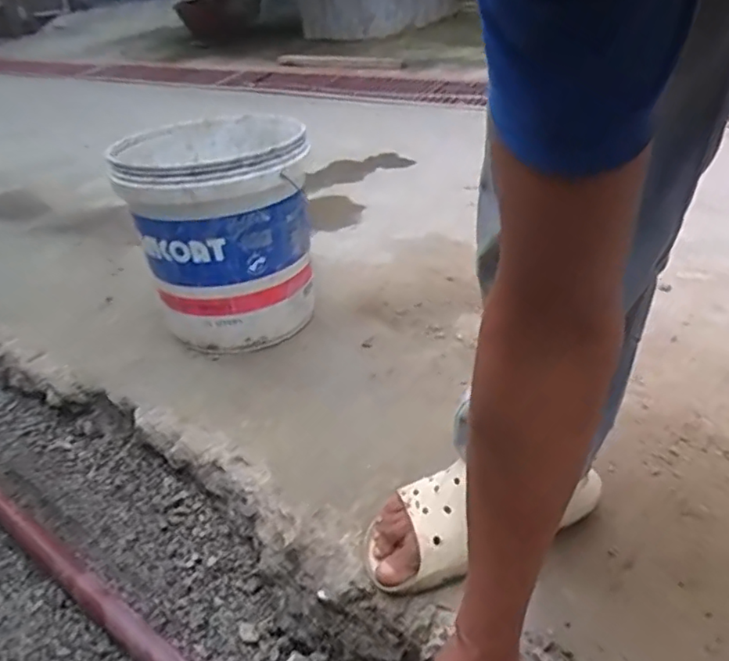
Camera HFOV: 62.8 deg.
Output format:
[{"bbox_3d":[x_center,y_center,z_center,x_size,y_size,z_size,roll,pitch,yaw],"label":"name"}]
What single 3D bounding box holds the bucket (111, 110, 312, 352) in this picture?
[{"bbox_3d":[-0.228,-0.162,1.014,0.280,0.321,0.297,-13,32,-12],"label":"bucket"}]

